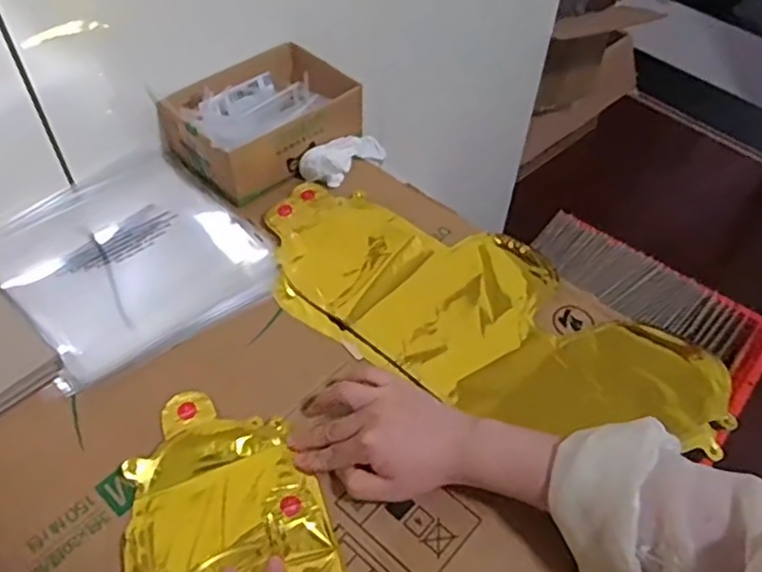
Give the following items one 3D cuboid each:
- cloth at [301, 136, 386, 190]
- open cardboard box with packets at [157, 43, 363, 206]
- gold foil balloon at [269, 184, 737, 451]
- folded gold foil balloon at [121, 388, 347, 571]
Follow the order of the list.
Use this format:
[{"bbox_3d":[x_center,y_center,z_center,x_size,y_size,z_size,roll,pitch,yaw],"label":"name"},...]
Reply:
[{"bbox_3d":[-0.037,-0.142,0.723,0.033,0.041,0.109,35,42,28],"label":"cloth"},{"bbox_3d":[-0.127,-0.189,0.732,0.152,0.063,0.199,36,58,25],"label":"open cardboard box with packets"},{"bbox_3d":[0.087,0.023,0.605,0.449,0.037,0.181,25,54,18],"label":"gold foil balloon"},{"bbox_3d":[-0.105,0.188,0.461,0.143,0.026,0.269,-16,50,-13],"label":"folded gold foil balloon"}]

